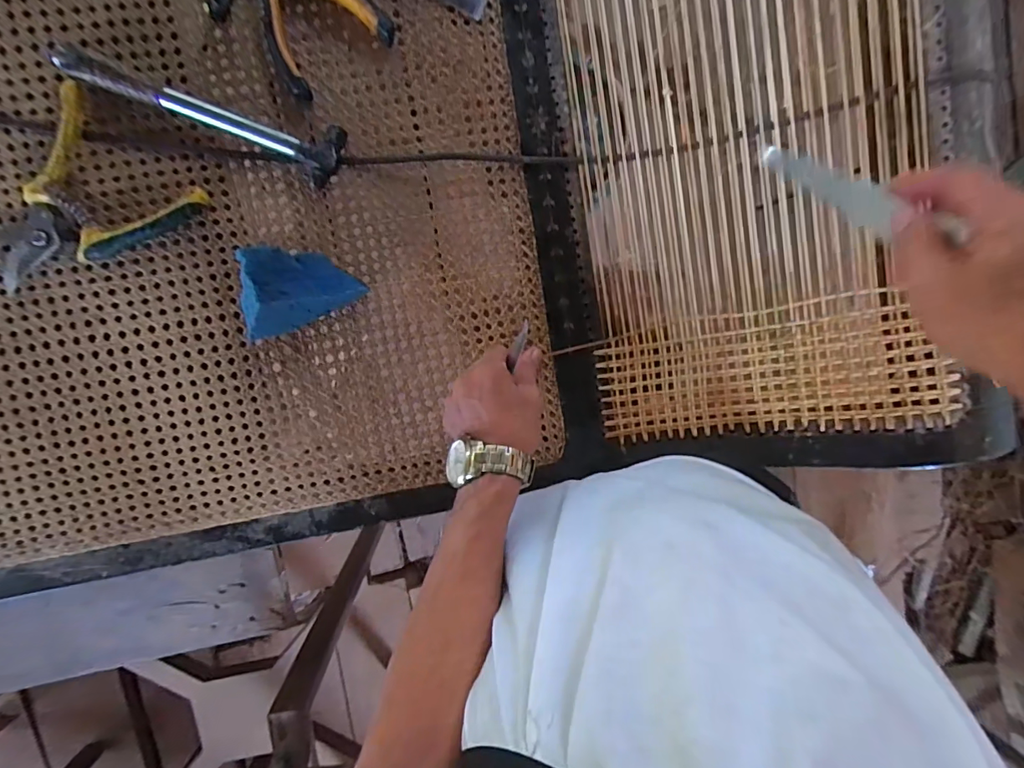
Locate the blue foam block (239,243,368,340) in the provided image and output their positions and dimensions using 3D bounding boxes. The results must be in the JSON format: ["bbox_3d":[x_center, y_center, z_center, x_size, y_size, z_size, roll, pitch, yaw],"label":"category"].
[{"bbox_3d":[-0.202,-0.088,0.426,0.106,0.066,0.068,-32,97,-4],"label":"blue foam block"}]

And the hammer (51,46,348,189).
[{"bbox_3d":[-0.272,-0.252,0.417,0.238,0.024,0.056,22,91,-8],"label":"hammer"}]

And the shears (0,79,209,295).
[{"bbox_3d":[-0.383,-0.148,0.420,0.136,0.017,0.172,39,89,-8],"label":"shears"}]

